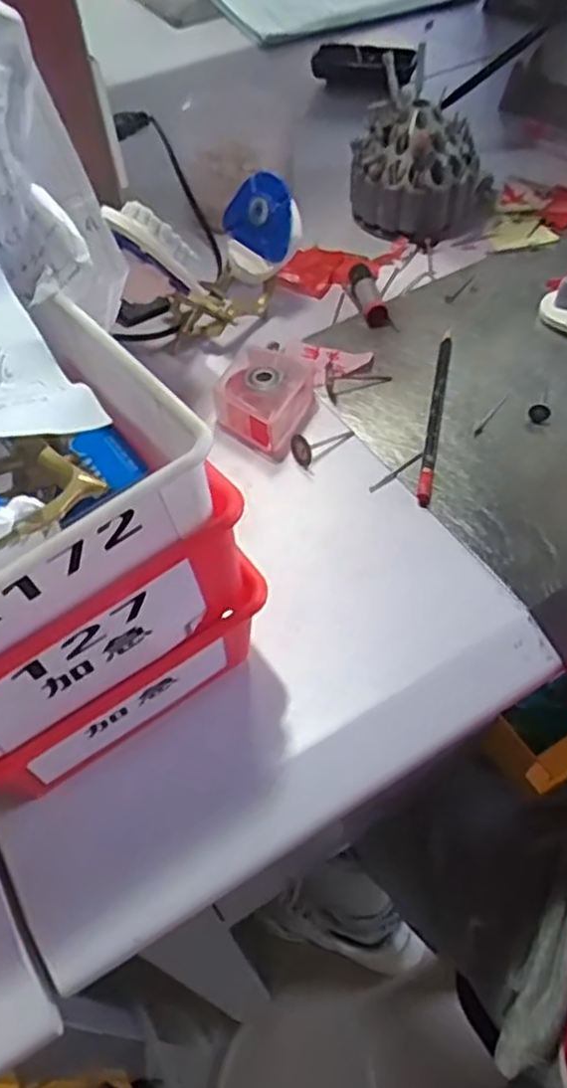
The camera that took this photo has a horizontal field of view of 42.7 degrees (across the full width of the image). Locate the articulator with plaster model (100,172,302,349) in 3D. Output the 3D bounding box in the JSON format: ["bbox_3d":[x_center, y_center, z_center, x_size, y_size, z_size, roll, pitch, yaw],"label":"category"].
[{"bbox_3d":[-0.051,-0.204,0.513,0.067,0.112,0.140,34,63,23],"label":"articulator with plaster model"}]

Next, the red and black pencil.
[{"bbox_3d":[0.103,-0.091,0.485,0.009,0.009,0.159,9,56,9],"label":"red and black pencil"}]

